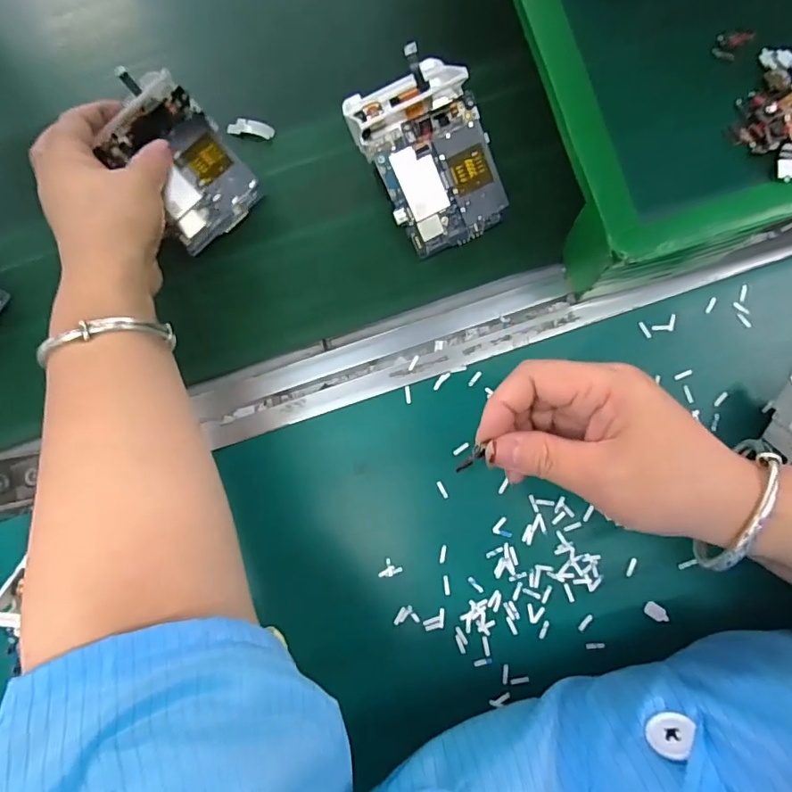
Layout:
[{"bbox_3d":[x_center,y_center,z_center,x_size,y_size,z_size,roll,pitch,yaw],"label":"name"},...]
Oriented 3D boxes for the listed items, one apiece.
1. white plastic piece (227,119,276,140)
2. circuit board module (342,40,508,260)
[{"bbox_3d":[-0.106,-0.196,0.379,0.035,0.004,0.013,13,83,5],"label":"white plastic piece"},{"bbox_3d":[0.021,-0.156,0.338,0.074,0.027,0.114,-24,103,3],"label":"circuit board module"}]

